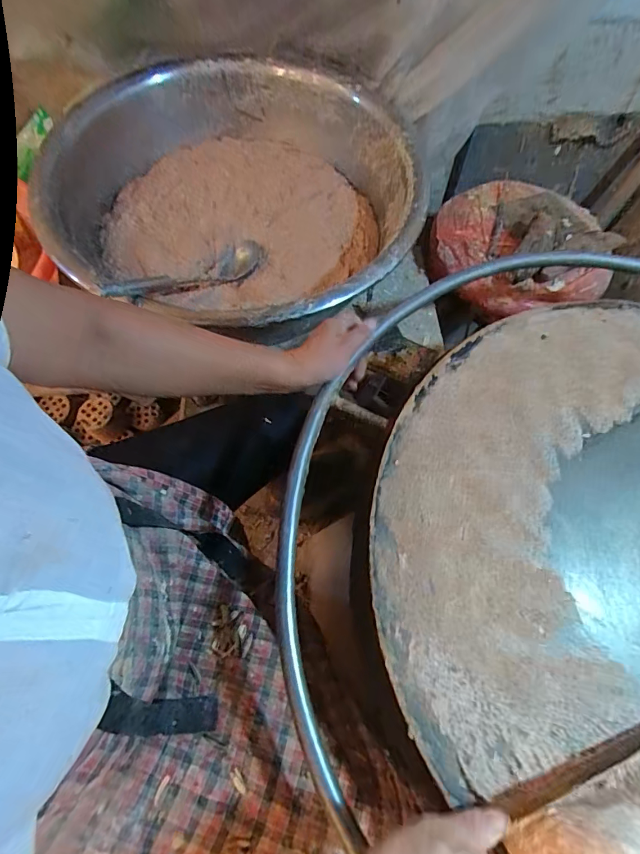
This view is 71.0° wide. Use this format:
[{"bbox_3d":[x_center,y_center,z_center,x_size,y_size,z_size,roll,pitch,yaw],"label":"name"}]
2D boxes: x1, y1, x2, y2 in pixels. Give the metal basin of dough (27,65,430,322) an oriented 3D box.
[{"bbox_3d":[-0.126,-0.419,0.788,0.614,0.164,0.582,1,65,-3],"label":"metal basin of dough"}]

